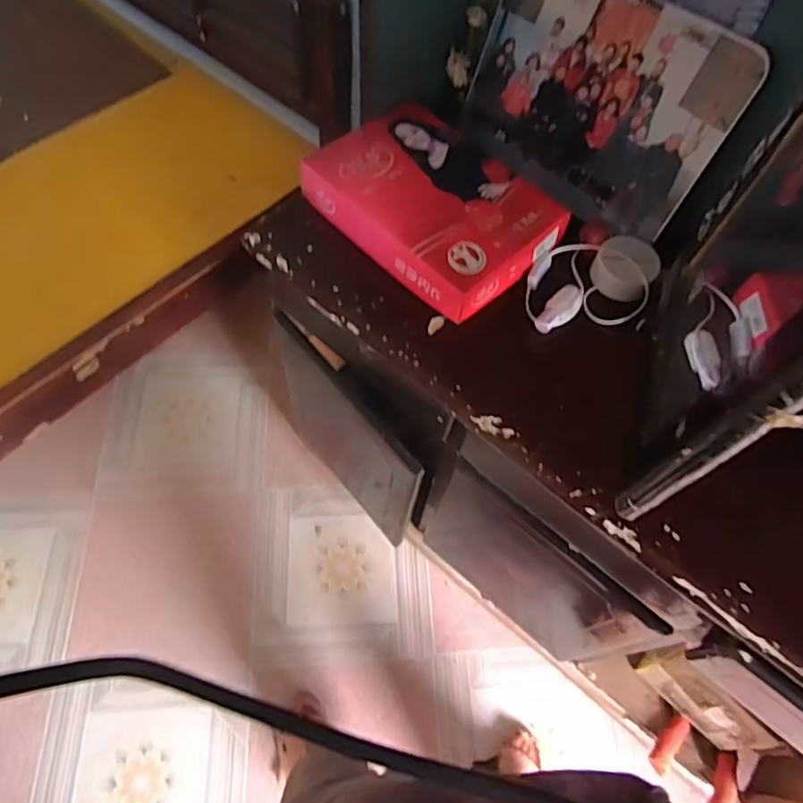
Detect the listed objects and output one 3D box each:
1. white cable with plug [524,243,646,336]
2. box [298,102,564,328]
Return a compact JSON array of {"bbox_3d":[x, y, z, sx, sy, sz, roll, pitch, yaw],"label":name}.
[{"bbox_3d":[0.268,-0.177,0.862,0.178,0.054,0.160,-6,62,-7],"label":"white cable with plug"},{"bbox_3d":[0.045,-0.311,0.882,0.263,0.055,0.351,-39,70,-22],"label":"box"}]

